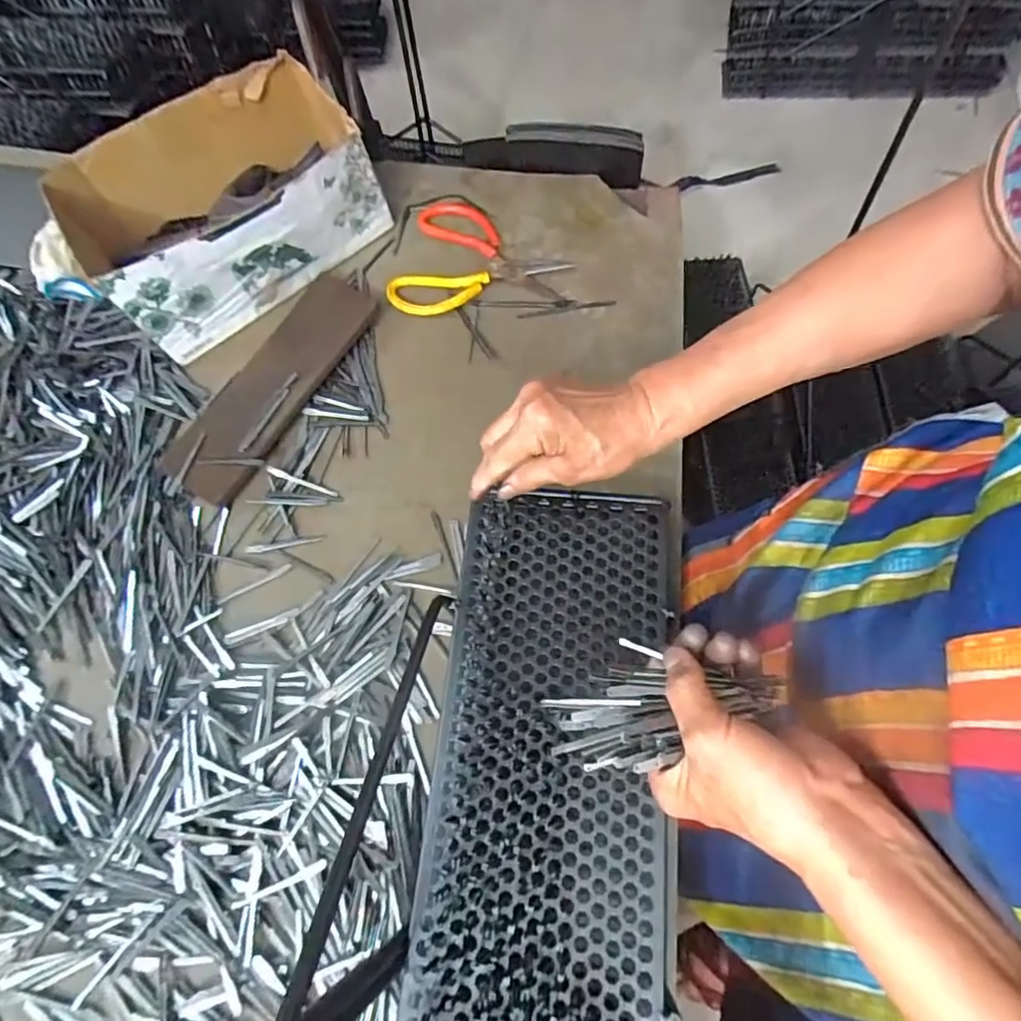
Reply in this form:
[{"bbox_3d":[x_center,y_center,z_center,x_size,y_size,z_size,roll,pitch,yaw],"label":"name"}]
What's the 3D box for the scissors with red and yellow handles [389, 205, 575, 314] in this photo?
[{"bbox_3d":[-0.028,-0.267,0.635,0.177,0.012,0.154,12,68,9],"label":"scissors with red and yellow handles"}]

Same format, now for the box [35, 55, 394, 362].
[{"bbox_3d":[-0.302,-0.322,0.631,0.286,0.116,0.204,-34,68,-11],"label":"box"}]

